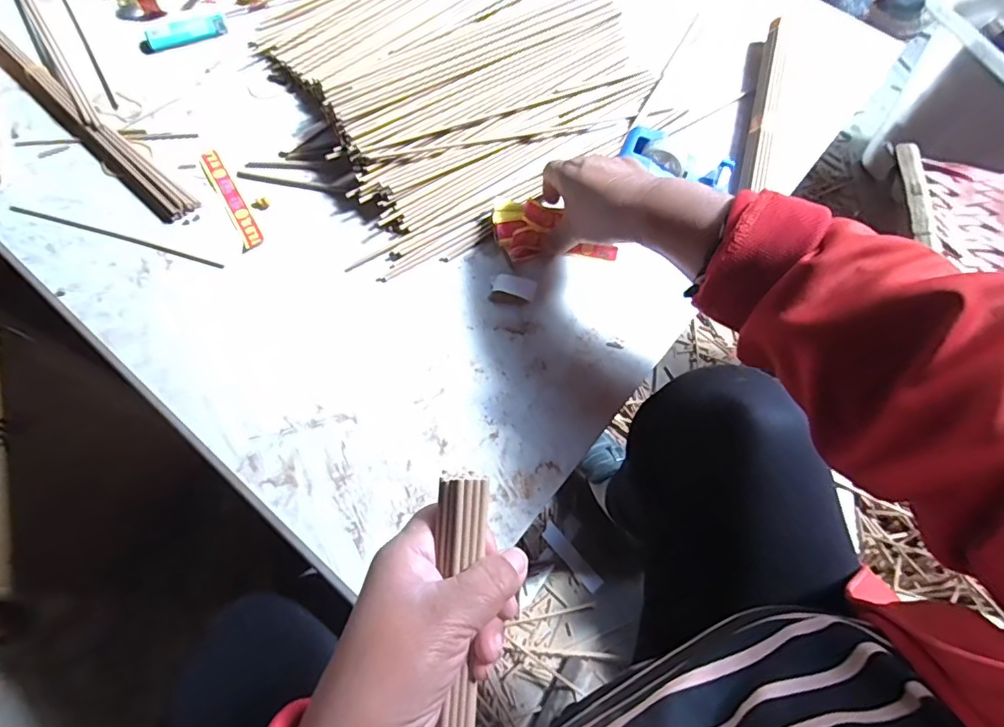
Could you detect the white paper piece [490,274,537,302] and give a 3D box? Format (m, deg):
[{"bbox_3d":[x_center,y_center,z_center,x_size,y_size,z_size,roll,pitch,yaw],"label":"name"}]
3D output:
[{"bbox_3d":[0.010,-0.067,0.445,0.039,0.004,0.020,16,69,4],"label":"white paper piece"}]

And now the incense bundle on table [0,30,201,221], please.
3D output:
[{"bbox_3d":[-0.393,-0.228,0.484,0.314,0.013,0.029,39,72,12],"label":"incense bundle on table"}]

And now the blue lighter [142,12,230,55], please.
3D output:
[{"bbox_3d":[-0.329,-0.340,0.541,0.085,0.010,0.026,-25,72,-11],"label":"blue lighter"}]

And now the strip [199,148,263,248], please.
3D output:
[{"bbox_3d":[-0.244,-0.150,0.469,0.017,0.004,0.118,-30,73,-13],"label":"strip"}]

